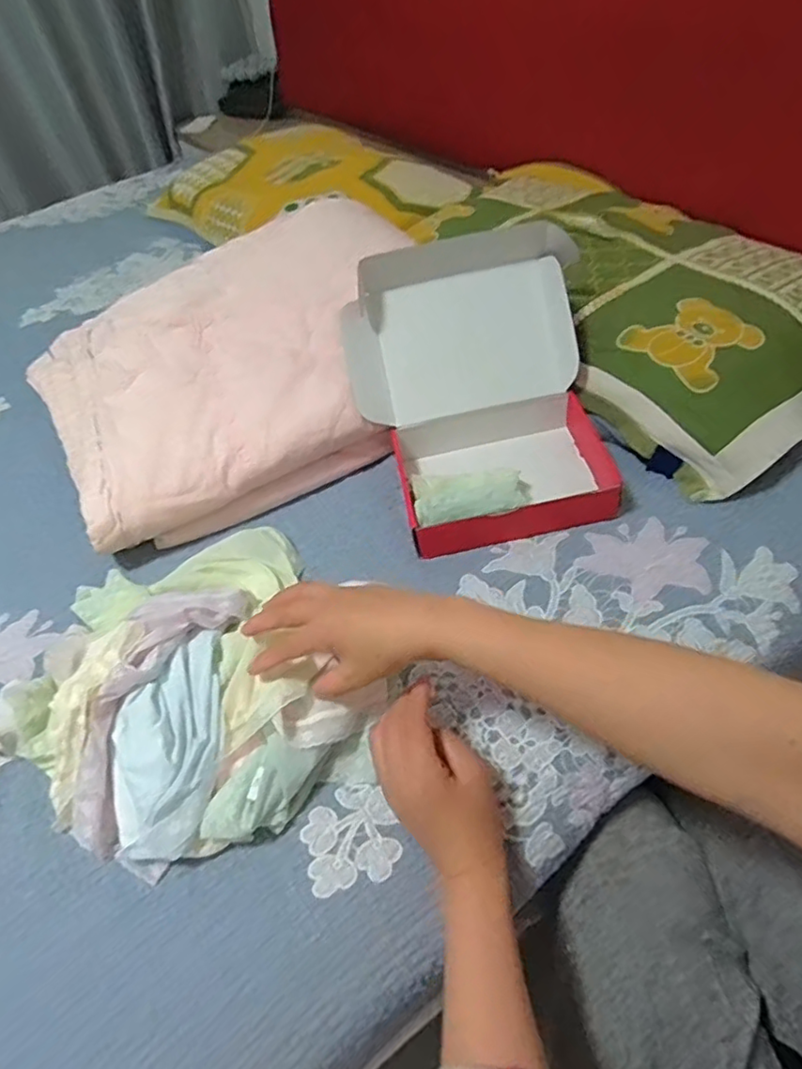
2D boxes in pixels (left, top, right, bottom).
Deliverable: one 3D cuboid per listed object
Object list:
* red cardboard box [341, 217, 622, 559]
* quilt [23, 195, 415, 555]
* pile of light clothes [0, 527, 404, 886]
[{"bbox_3d":[0.076,-0.151,0.639,0.243,0.184,0.266,-9,47,-5],"label":"red cardboard box"},{"bbox_3d":[-0.178,-0.216,0.760,0.481,0.152,0.379,-25,49,-15],"label":"quilt"},{"bbox_3d":[-0.168,0.097,0.514,0.313,0.078,0.295,-2,47,2],"label":"pile of light clothes"}]

